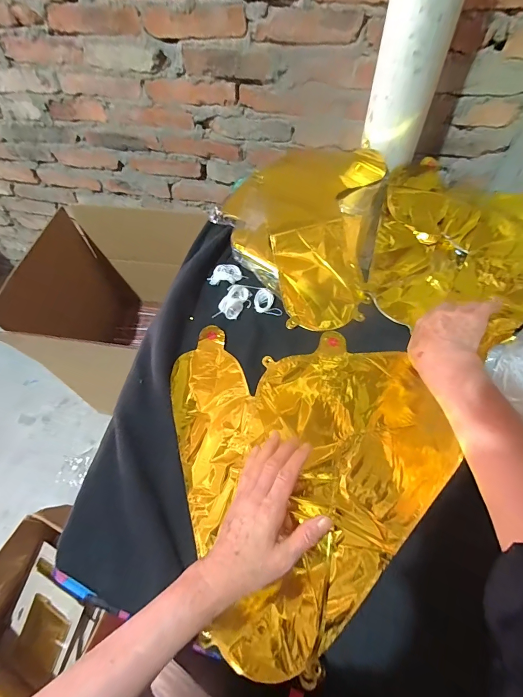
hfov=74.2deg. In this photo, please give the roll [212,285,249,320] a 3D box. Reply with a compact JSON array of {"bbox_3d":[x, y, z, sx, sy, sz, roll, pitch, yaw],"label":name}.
[{"bbox_3d":[-0.045,-0.076,0.561,0.032,0.025,0.068,27,62,17],"label":"roll"}]

